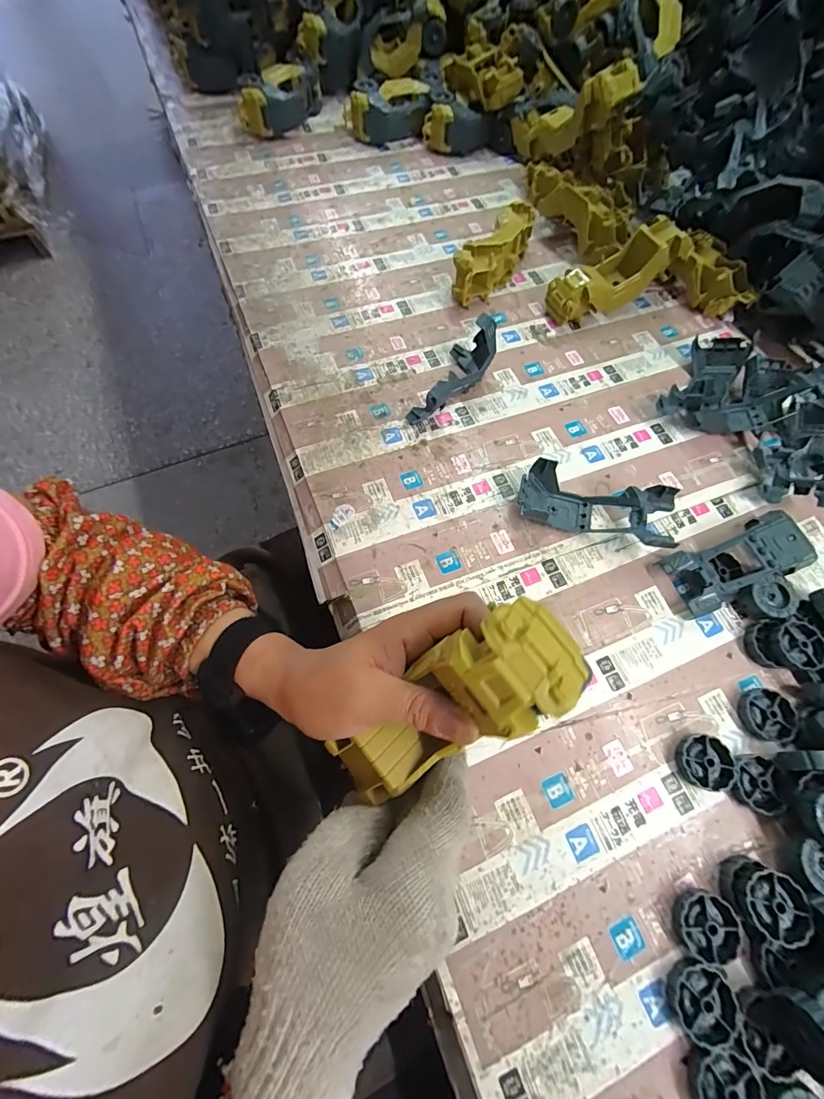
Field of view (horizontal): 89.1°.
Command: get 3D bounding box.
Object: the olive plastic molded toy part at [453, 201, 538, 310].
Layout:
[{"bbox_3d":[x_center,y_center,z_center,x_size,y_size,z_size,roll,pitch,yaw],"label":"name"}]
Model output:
[{"bbox_3d":[0.107,-0.373,0.533,0.043,0.059,0.173,33,68,13],"label":"olive plastic molded toy part"}]

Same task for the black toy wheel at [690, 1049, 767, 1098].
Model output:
[{"bbox_3d":[0.189,0.324,0.250,0.037,0.011,0.037,0,67,-1],"label":"black toy wheel"}]

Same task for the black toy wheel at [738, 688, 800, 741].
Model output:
[{"bbox_3d":[0.283,0.131,0.334,0.039,0.011,0.037,1,65,-2],"label":"black toy wheel"}]

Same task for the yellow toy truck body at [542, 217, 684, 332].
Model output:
[{"bbox_3d":[0.242,-0.329,0.506,0.153,0.054,0.058,-28,68,4],"label":"yellow toy truck body"}]

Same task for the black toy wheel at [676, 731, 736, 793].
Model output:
[{"bbox_3d":[0.225,0.163,0.321,0.040,0.010,0.037,1,65,-2],"label":"black toy wheel"}]

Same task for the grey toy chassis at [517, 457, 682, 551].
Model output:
[{"bbox_3d":[0.168,-0.041,0.390,0.134,0.036,0.058,19,66,7],"label":"grey toy chassis"}]

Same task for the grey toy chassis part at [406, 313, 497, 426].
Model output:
[{"bbox_3d":[0.049,-0.193,0.448,0.053,0.055,0.137,26,67,10],"label":"grey toy chassis part"}]

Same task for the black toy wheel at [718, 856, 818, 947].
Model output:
[{"bbox_3d":[0.238,0.236,0.282,0.043,0.023,0.037,37,69,14],"label":"black toy wheel"}]

